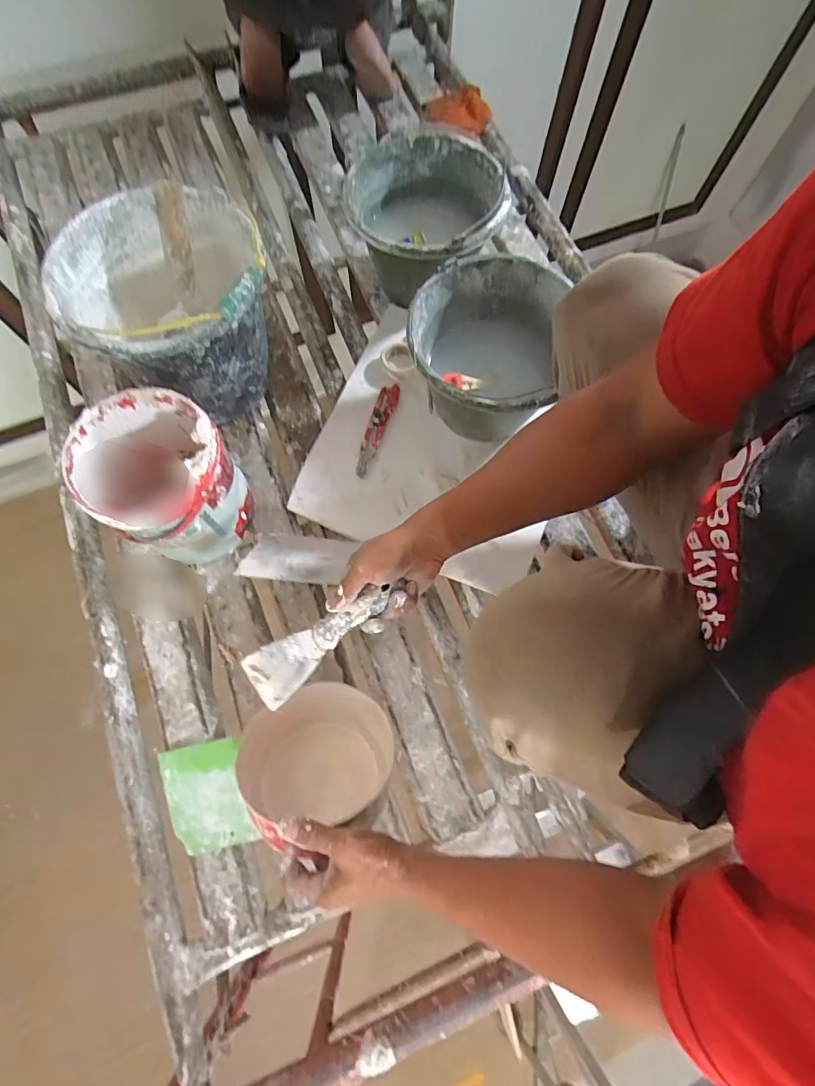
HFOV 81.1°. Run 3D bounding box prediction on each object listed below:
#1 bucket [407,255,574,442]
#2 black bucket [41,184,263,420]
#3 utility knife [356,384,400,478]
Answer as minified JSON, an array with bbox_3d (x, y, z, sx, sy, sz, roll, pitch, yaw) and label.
[{"bbox_3d":[0.111,-0.275,0.712,0.207,0.156,0.249,19,72,4],"label":"bucket"},{"bbox_3d":[-0.329,-0.330,0.701,0.250,0.244,0.257,1,72,-2],"label":"black bucket"},{"bbox_3d":[-0.050,-0.187,0.776,0.030,0.015,0.170,17,72,4],"label":"utility knife"}]

